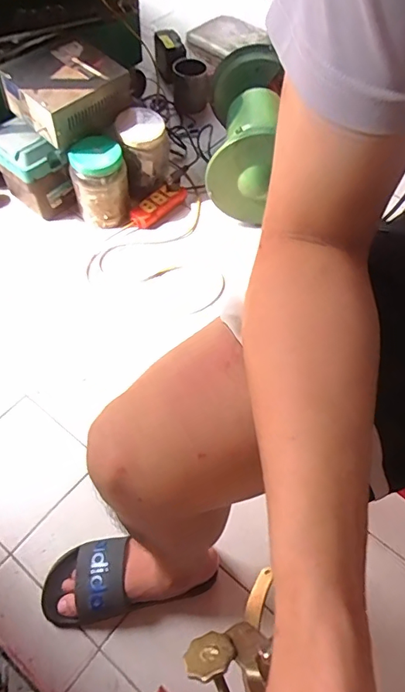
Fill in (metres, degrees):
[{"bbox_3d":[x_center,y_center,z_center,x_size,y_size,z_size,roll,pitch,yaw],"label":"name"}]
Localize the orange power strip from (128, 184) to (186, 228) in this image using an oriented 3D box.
[{"bbox_3d":[-0.107,-0.349,1.121,0.046,0.050,0.167,37,64,18],"label":"orange power strip"}]

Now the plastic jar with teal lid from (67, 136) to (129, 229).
[{"bbox_3d":[-0.233,-0.369,1.044,0.119,0.191,0.092,-12,60,-10],"label":"plastic jar with teal lid"}]

